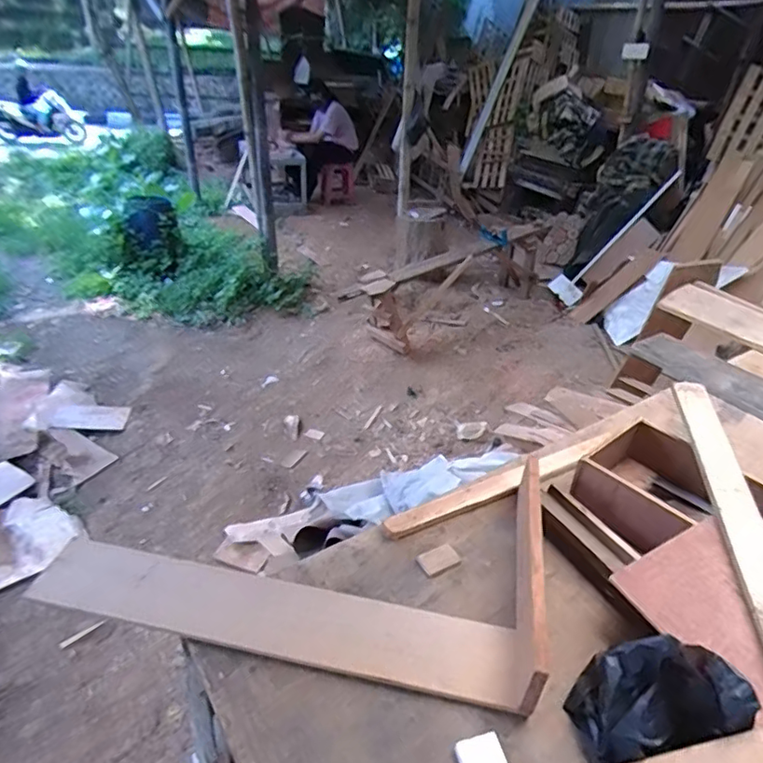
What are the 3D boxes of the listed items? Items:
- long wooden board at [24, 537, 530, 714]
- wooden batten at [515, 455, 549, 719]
[{"bbox_3d":[-0.162,0.357,0.846,0.730,0.019,0.118,8,34,8],"label":"long wooden board"},{"bbox_3d":[0.241,0.291,0.905,0.029,0.117,0.435,11,30,9],"label":"wooden batten"}]

